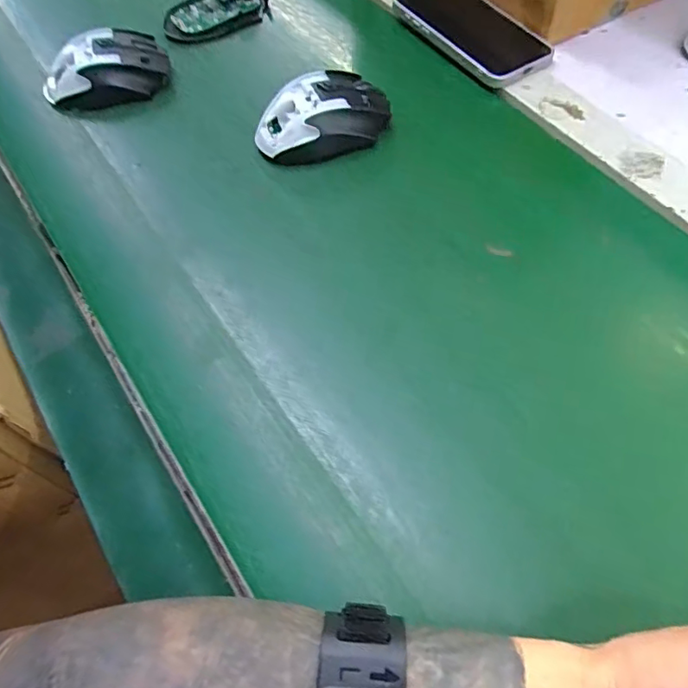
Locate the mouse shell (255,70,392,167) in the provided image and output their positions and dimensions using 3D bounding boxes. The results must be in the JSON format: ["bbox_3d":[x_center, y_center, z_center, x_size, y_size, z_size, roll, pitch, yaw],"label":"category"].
[{"bbox_3d":[-0.019,-0.195,0.452,0.111,0.038,0.069,-19,62,-9],"label":"mouse shell"}]

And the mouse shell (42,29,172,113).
[{"bbox_3d":[-0.215,-0.248,0.488,0.110,0.032,0.072,-28,64,-13],"label":"mouse shell"}]

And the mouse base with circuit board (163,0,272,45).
[{"bbox_3d":[-0.129,-0.340,0.546,0.110,0.024,0.067,-23,63,-11],"label":"mouse base with circuit board"}]

